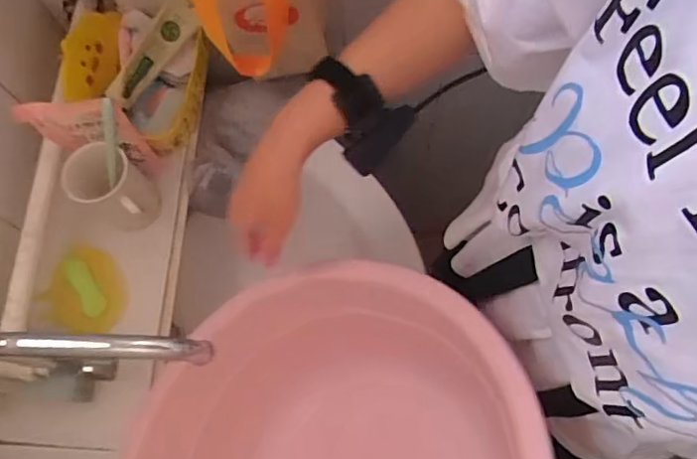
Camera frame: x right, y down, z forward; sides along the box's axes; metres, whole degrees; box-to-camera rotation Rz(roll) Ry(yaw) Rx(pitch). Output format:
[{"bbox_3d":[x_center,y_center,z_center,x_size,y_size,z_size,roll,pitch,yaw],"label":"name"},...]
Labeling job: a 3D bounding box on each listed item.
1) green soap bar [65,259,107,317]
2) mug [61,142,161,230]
[{"bbox_3d":[-0.325,0.071,0.693,0.024,0.013,0.084,-33,72,-10],"label":"green soap bar"},{"bbox_3d":[-0.279,-0.049,0.685,0.084,0.109,0.067,10,71,6],"label":"mug"}]

